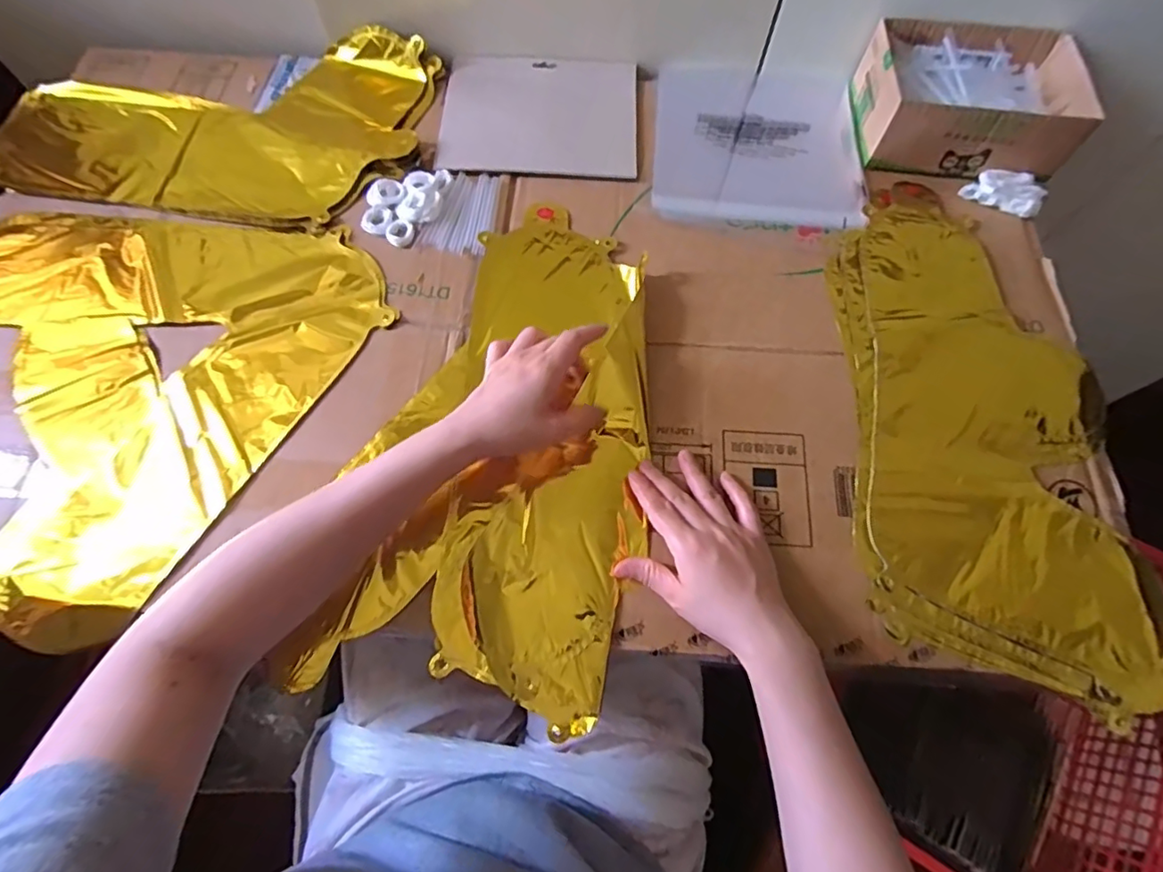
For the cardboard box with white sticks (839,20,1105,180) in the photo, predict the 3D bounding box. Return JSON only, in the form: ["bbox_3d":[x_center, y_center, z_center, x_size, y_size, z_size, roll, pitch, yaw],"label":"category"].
[{"bbox_3d":[0.379,-0.332,0.558,0.194,0.059,0.142,4,69,1],"label":"cardboard box with white sticks"}]

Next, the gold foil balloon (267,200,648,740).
[{"bbox_3d":[-0.059,-0.009,0.450,0.221,0.027,0.404,8,71,2],"label":"gold foil balloon"}]

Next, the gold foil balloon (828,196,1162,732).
[{"bbox_3d":[0.322,-0.018,0.453,0.208,0.015,0.409,4,69,1],"label":"gold foil balloon"}]

